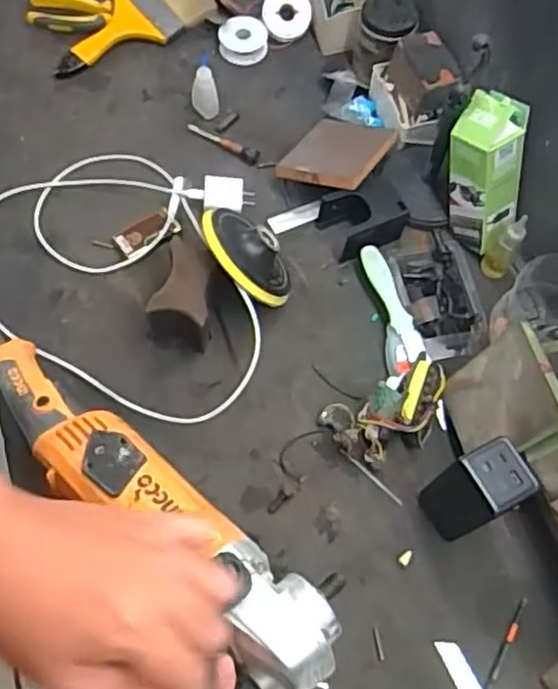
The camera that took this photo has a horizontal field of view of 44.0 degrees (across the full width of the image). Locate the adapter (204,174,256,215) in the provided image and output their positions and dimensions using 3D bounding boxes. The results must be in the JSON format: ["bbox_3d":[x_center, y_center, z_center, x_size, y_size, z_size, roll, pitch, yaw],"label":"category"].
[{"bbox_3d":[-0.056,-0.165,0.775,0.056,0.021,0.049,-1,66,-4],"label":"adapter"}]

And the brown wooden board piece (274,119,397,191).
[{"bbox_3d":[0.068,-0.224,0.795,0.102,0.012,0.134,20,51,26],"label":"brown wooden board piece"}]

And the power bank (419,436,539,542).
[{"bbox_3d":[0.169,0.129,0.598,0.052,0.127,0.051,-25,70,-14],"label":"power bank"}]

